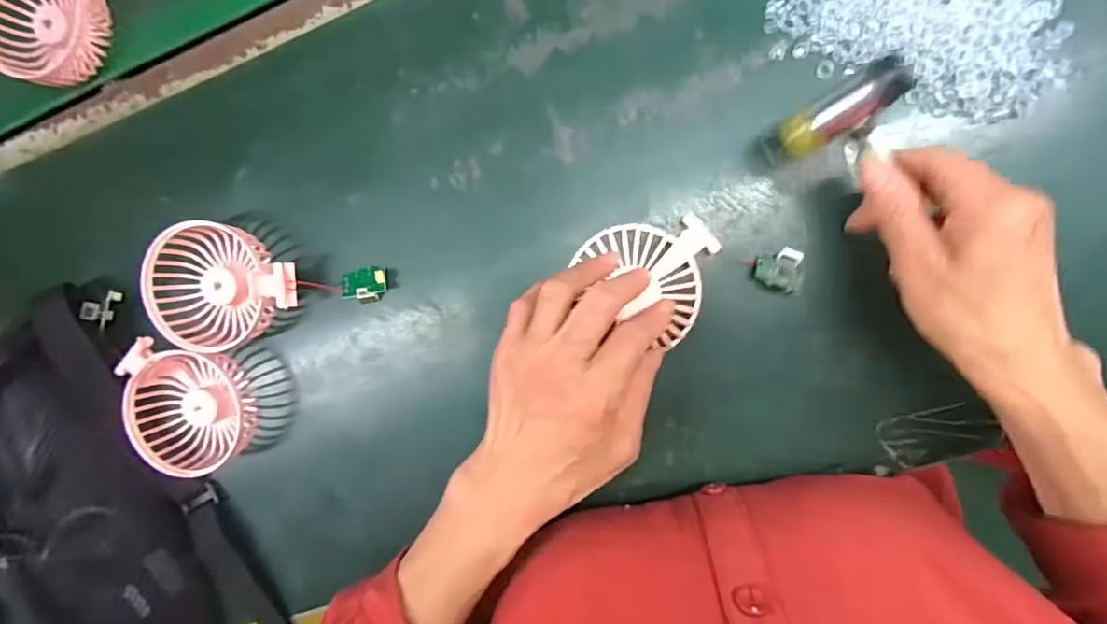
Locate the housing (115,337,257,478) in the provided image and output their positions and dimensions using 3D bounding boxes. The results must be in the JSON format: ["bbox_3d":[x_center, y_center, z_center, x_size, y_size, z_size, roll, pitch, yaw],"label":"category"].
[{"bbox_3d":[-0.263,0.068,0.396,0.079,0.041,0.100,-6,93,9],"label":"housing"}]

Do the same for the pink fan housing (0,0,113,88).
[{"bbox_3d":[-0.369,-0.217,0.388,0.071,0.035,0.098,18,97,6],"label":"pink fan housing"}]

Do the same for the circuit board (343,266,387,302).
[{"bbox_3d":[-0.132,-0.019,0.377,0.030,0.016,0.025,-4,94,8],"label":"circuit board"}]

